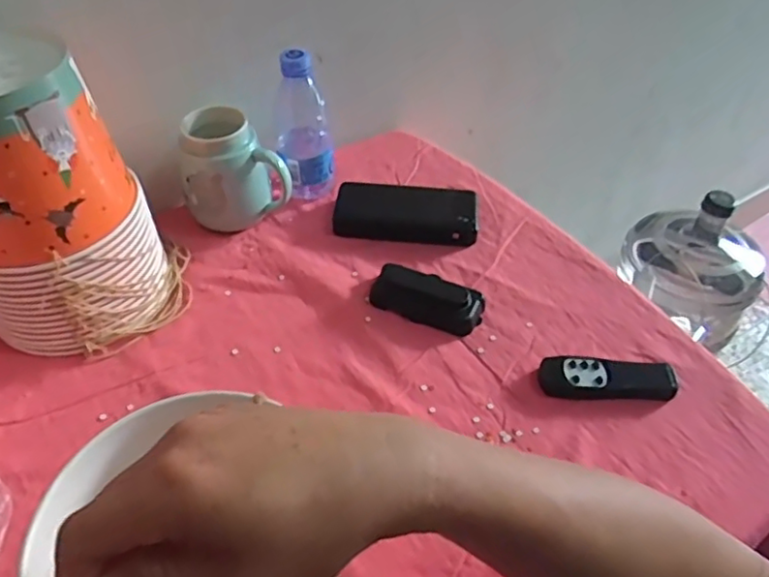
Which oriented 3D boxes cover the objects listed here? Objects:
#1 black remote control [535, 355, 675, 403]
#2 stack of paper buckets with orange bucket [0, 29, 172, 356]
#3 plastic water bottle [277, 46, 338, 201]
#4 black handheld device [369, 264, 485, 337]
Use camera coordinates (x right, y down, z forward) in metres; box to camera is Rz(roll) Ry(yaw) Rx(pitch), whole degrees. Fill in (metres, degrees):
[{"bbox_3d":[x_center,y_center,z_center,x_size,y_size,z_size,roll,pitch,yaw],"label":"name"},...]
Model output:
[{"bbox_3d":[0.194,0.079,0.545,0.116,0.019,0.038,5,46,4],"label":"black remote control"},{"bbox_3d":[-0.280,-0.069,0.529,0.152,0.232,0.134,-1,46,-3],"label":"stack of paper buckets with orange bucket"},{"bbox_3d":[-0.088,-0.175,0.687,0.063,0.154,0.055,-5,46,-6],"label":"plastic water bottle"},{"bbox_3d":[0.039,0.009,0.606,0.107,0.019,0.050,23,50,19],"label":"black handheld device"}]

